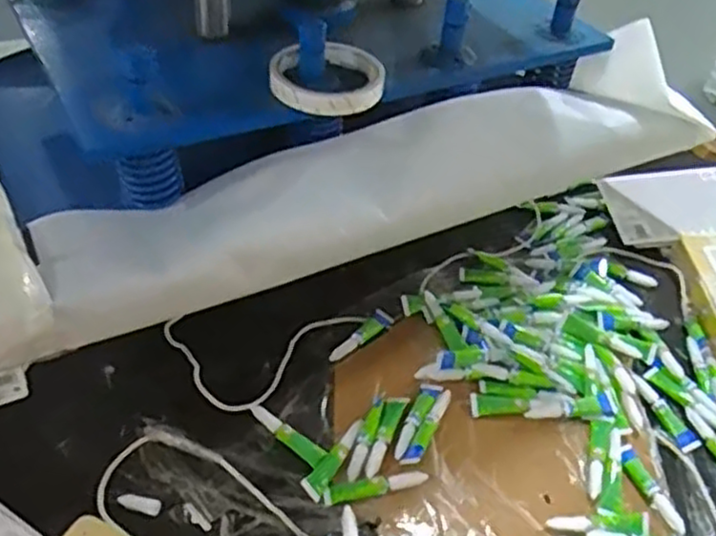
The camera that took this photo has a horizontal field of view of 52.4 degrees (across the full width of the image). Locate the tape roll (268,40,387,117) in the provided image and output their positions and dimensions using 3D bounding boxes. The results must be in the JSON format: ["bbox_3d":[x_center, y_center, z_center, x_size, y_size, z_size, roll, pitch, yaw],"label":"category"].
[{"bbox_3d":[-0.024,-0.148,0.572,0.090,0.020,0.088,3,43,-4],"label":"tape roll"}]

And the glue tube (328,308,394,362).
[{"bbox_3d":[0.003,0.066,0.688,0.018,0.006,0.079,31,50,24],"label":"glue tube"}]

